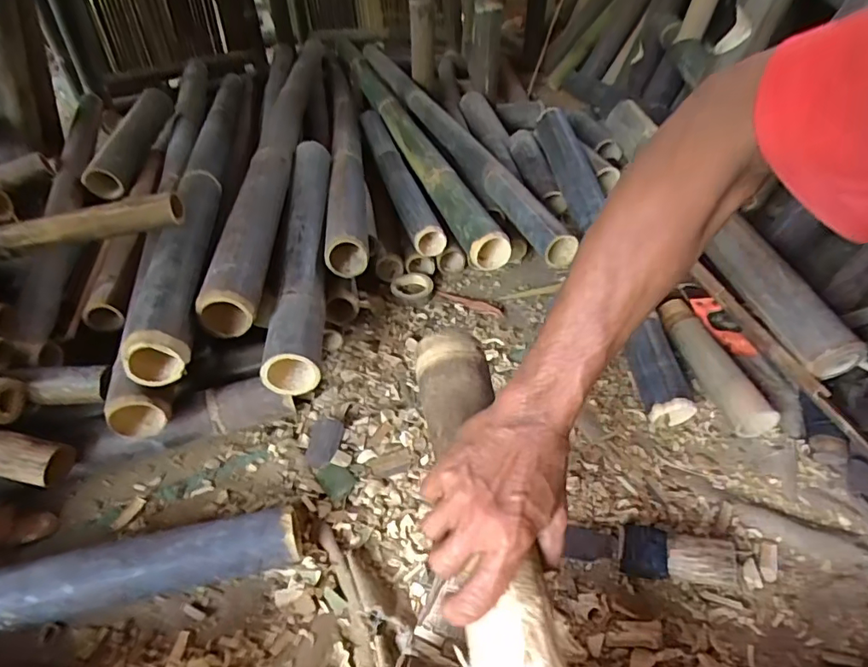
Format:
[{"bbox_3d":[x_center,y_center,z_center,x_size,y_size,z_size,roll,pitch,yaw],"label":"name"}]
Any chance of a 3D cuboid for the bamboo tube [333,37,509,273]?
[{"bbox_3d":[-0.122,-0.590,1.430,0.073,0.063,1.504,-12,41,-12],"label":"bamboo tube"}]

